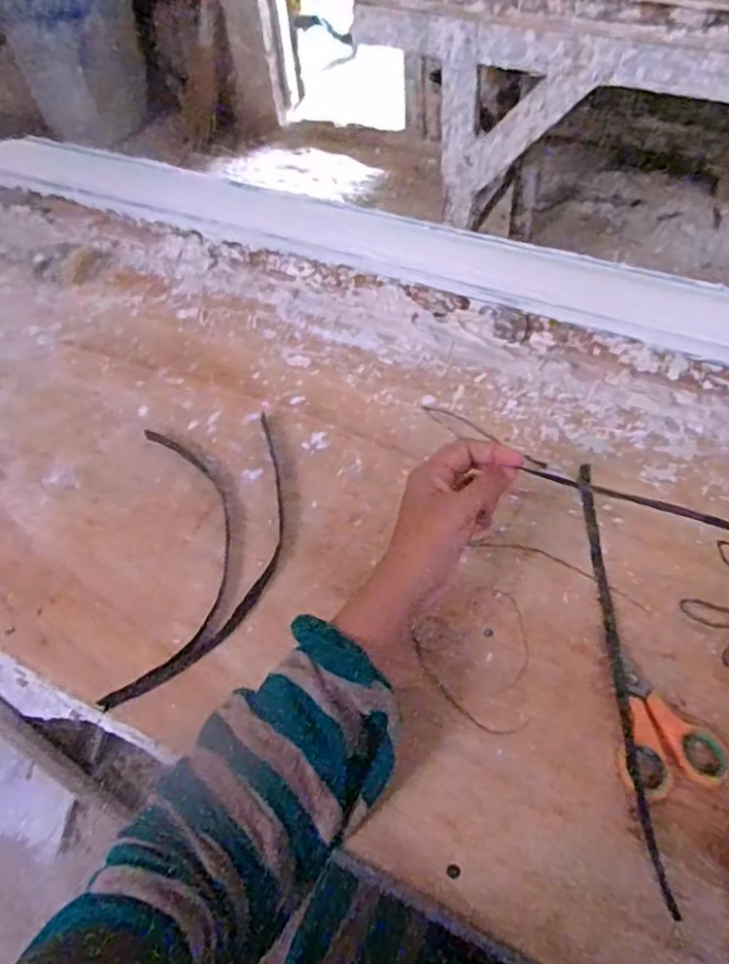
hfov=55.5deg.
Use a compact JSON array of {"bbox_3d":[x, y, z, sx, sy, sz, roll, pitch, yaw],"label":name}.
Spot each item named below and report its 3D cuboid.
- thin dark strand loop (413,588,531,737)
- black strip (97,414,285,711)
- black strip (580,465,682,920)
[{"bbox_3d":[0.088,0.123,0.483,0.087,0.009,0.096,-27,54,-17],"label":"thin dark strand loop"},{"bbox_3d":[-0.102,0.054,0.546,0.073,0.005,0.281,13,53,14],"label":"black strip"},{"bbox_3d":[0.174,0.113,0.481,0.014,0.011,0.319,0,51,4],"label":"black strip"}]

